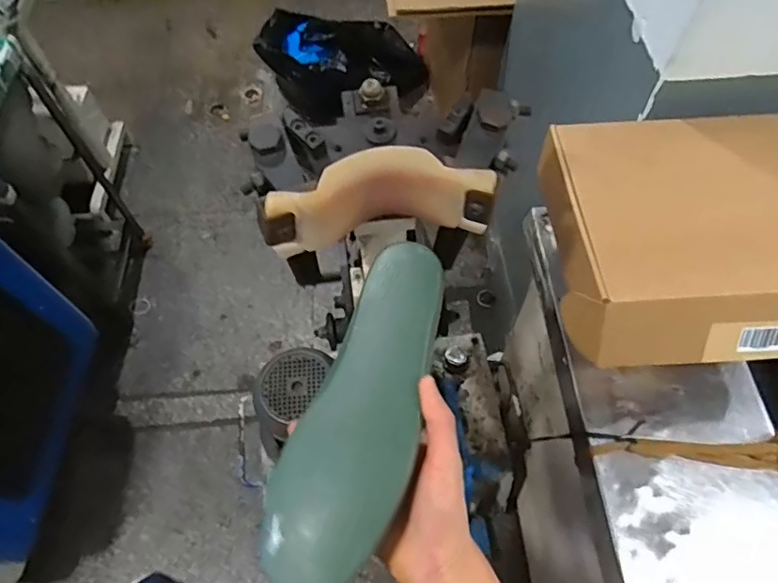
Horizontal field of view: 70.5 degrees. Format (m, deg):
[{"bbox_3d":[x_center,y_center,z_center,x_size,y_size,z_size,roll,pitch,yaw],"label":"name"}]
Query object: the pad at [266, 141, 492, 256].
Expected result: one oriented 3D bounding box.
[{"bbox_3d":[-0.009,-0.081,0.481,0.192,0.066,0.054,-8,61,-4],"label":"pad"}]

